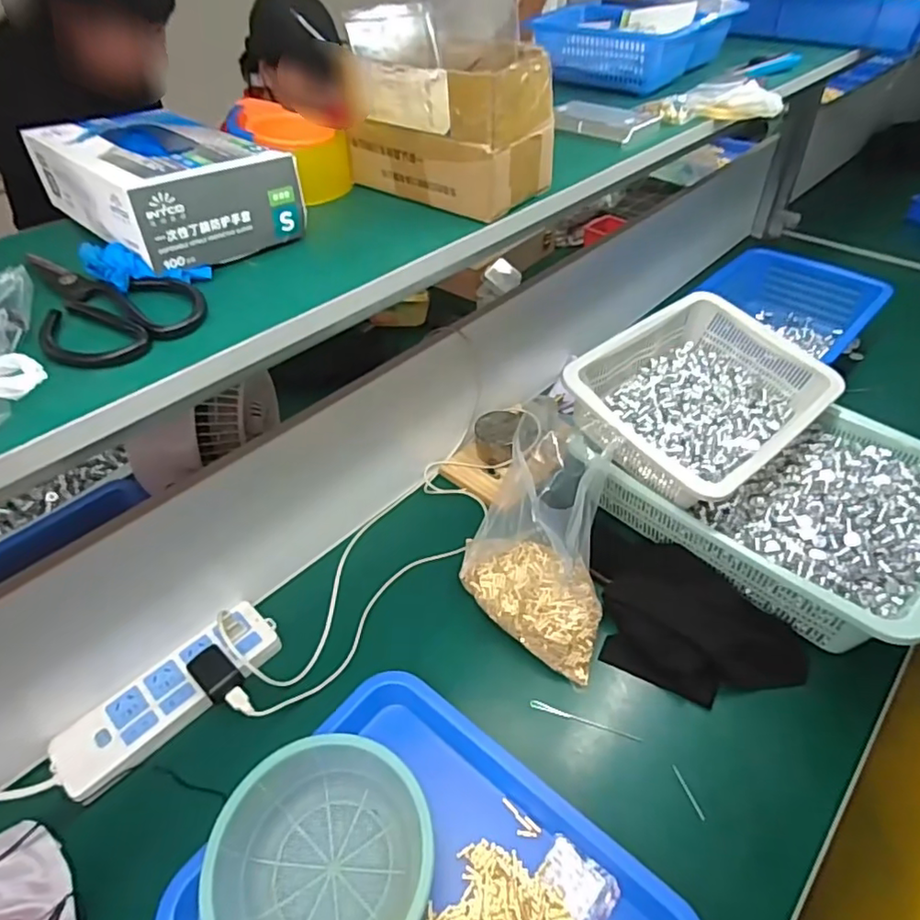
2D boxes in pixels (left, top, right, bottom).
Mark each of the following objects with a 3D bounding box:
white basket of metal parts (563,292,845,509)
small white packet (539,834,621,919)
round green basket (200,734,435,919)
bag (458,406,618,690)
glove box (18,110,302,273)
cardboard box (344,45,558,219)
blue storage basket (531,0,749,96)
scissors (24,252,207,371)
[{"bbox_3d":[0.316,-0.088,0.764,0.349,0.103,0.243,-35,52,-29],"label":"white basket of metal parts"},{"bbox_3d":[0.104,0.371,0.513,0.064,0.009,0.042,34,54,32],"label":"small white packet"},{"bbox_3d":[-0.117,0.348,0.508,0.183,0.061,0.181,-2,44,1],"label":"round green basket"},{"bbox_3d":[0.087,0.099,0.692,0.163,0.161,0.244,6,44,9],"label":"bag"},{"bbox_3d":[-0.242,-0.227,0.476,0.128,0.065,0.205,-34,52,-29],"label":"glove box"},{"bbox_3d":[-0.016,-0.295,0.511,0.174,0.107,0.093,26,51,27],"label":"cardboard box"},{"bbox_3d":[0.266,-0.617,0.851,0.184,0.079,0.270,27,51,28],"label":"blue storage basket"},{"bbox_3d":[-0.240,-0.113,0.405,0.097,0.019,0.151,-25,48,-22],"label":"scissors"}]

